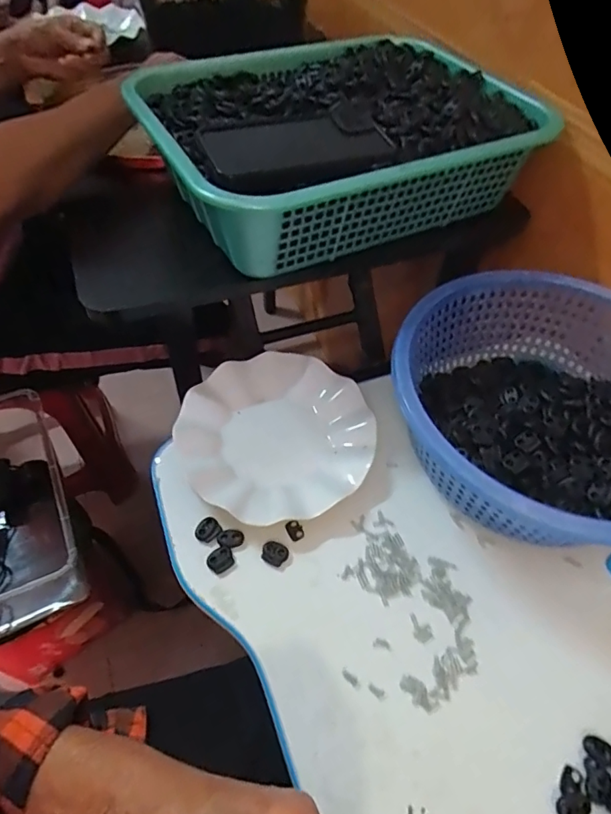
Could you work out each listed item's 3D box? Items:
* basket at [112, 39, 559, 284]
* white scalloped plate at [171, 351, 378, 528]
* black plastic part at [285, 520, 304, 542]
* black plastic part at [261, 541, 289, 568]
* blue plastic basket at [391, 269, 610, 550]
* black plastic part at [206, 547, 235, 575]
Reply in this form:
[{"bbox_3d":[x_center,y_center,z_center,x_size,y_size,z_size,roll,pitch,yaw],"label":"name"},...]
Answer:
[{"bbox_3d":[0.027,-0.296,0.547,0.375,0.100,0.299,-23,57,-19],"label":"basket"},{"bbox_3d":[-0.027,0.021,0.477,0.177,0.023,0.176,1,53,-2],"label":"white scalloped plate"},{"bbox_3d":[-0.009,0.105,0.429,0.013,0.007,0.016,-25,58,-20],"label":"black plastic part"},{"bbox_3d":[-0.025,0.121,0.416,0.021,0.007,0.017,26,56,16],"label":"black plastic part"},{"bbox_3d":[0.212,0.003,0.448,0.252,0.099,0.262,1,53,-2],"label":"blue plastic basket"},{"bbox_3d":[-0.069,0.124,0.411,0.021,0.005,0.018,-18,56,-15],"label":"black plastic part"}]

